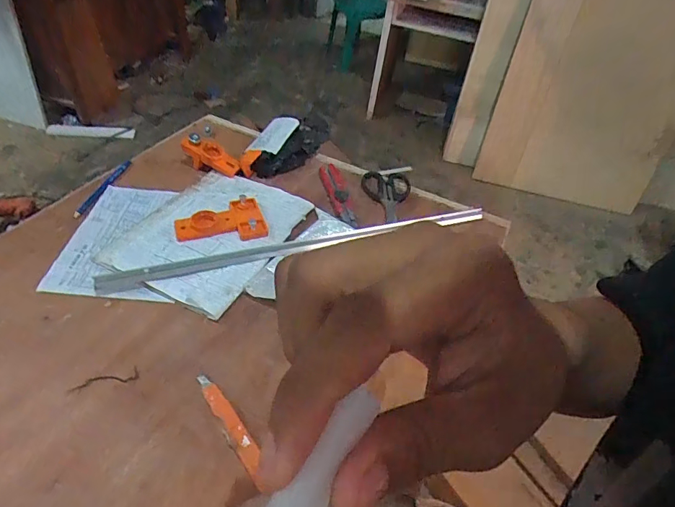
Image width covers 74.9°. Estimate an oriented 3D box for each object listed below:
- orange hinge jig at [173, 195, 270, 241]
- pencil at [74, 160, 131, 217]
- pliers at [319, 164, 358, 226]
[{"bbox_3d":[-0.161,-0.045,0.603,0.115,0.017,0.078,-10,47,-17],"label":"orange hinge jig"},{"bbox_3d":[-0.346,-0.098,0.650,0.012,0.007,0.141,12,44,4],"label":"pencil"},{"bbox_3d":[0.001,-0.094,0.686,0.030,0.011,0.149,-7,46,-15],"label":"pliers"}]

